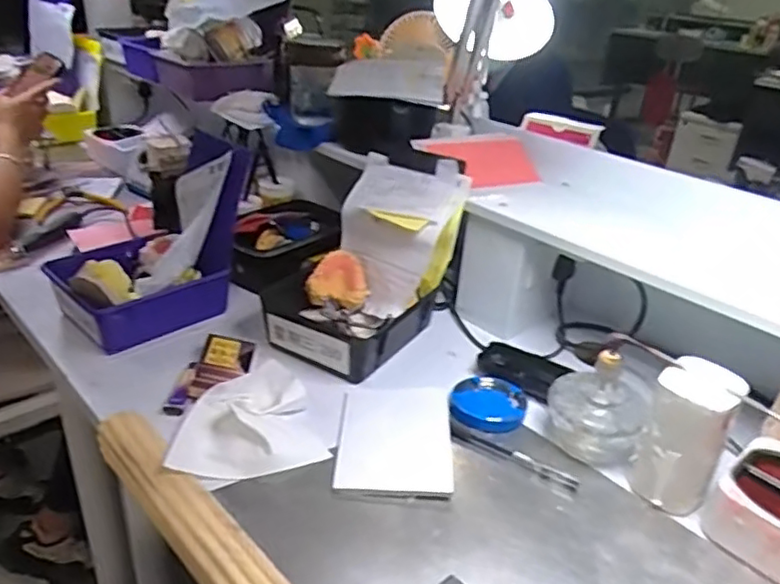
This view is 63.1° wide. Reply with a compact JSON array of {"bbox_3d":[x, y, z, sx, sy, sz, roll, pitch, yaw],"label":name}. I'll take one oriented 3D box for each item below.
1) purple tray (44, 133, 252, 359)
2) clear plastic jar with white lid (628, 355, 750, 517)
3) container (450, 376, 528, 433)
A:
[{"bbox_3d":[-0.283,-0.063,0.760,0.220,0.183,0.148,-19,36,-37],"label":"purple tray"},{"bbox_3d":[0.255,0.126,0.550,0.061,0.125,0.052,25,36,36],"label":"clear plastic jar with white lid"},{"bbox_3d":[0.105,0.118,0.675,0.077,0.021,0.082,1,29,-1],"label":"container"}]

